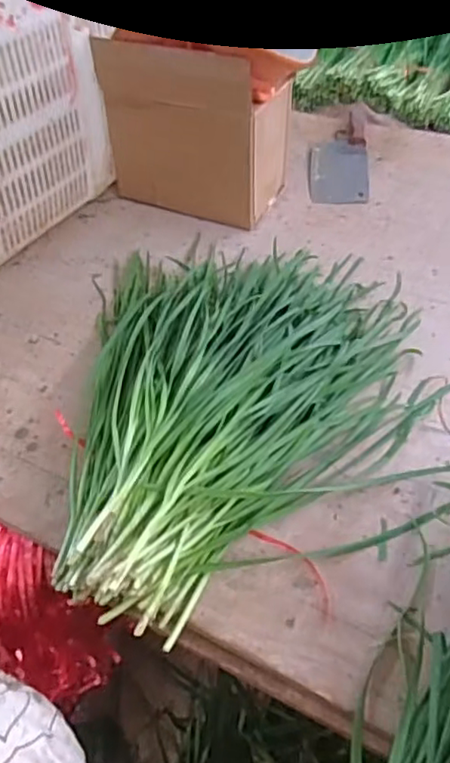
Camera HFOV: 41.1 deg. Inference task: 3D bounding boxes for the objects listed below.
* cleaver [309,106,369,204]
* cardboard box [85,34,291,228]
[{"bbox_3d":[0.182,-0.363,0.955,0.089,0.025,0.259,4,47,8],"label":"cleaver"},{"bbox_3d":[-0.036,-0.355,0.828,0.226,0.217,0.134,21,52,22],"label":"cardboard box"}]

